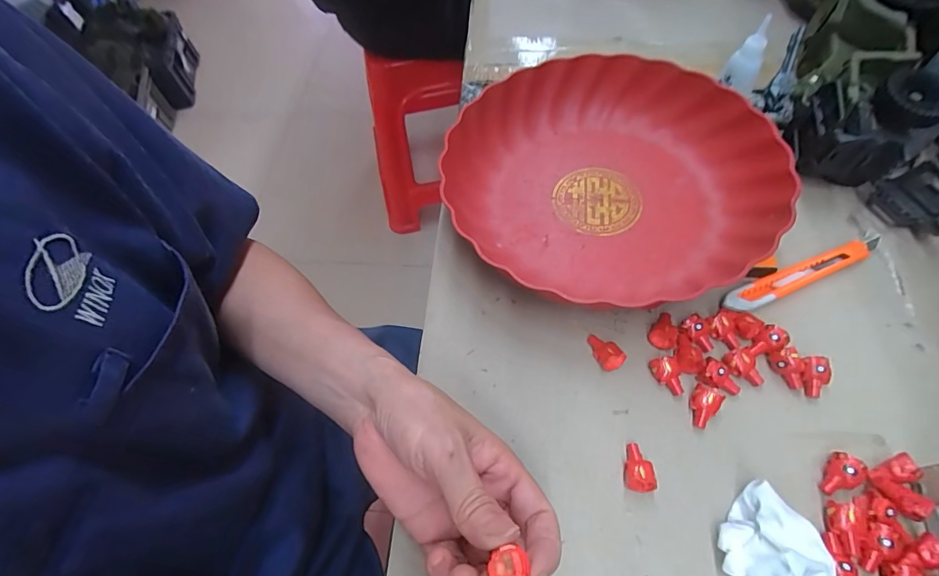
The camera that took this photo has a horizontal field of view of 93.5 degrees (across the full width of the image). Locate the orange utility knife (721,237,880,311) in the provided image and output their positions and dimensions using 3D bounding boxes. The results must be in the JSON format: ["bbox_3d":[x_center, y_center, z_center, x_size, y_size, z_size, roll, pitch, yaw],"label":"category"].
[{"bbox_3d":[0.242,-0.010,0.317,0.132,0.009,0.016,-21,61,-7],"label":"orange utility knife"}]

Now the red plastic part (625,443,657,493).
[{"bbox_3d":[0.100,0.107,0.262,0.016,0.013,0.026,2,61,6],"label":"red plastic part"}]

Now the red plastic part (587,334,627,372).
[{"bbox_3d":[0.090,0.043,0.299,0.014,0.014,0.028,-40,65,-17],"label":"red plastic part"}]

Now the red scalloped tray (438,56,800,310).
[{"bbox_3d":[0.109,-0.093,0.352,0.241,0.049,0.206,13,62,11],"label":"red scalloped tray"}]

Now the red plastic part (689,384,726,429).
[{"bbox_3d":[0.146,0.074,0.277,0.016,0.013,0.024,31,67,20],"label":"red plastic part"}]

